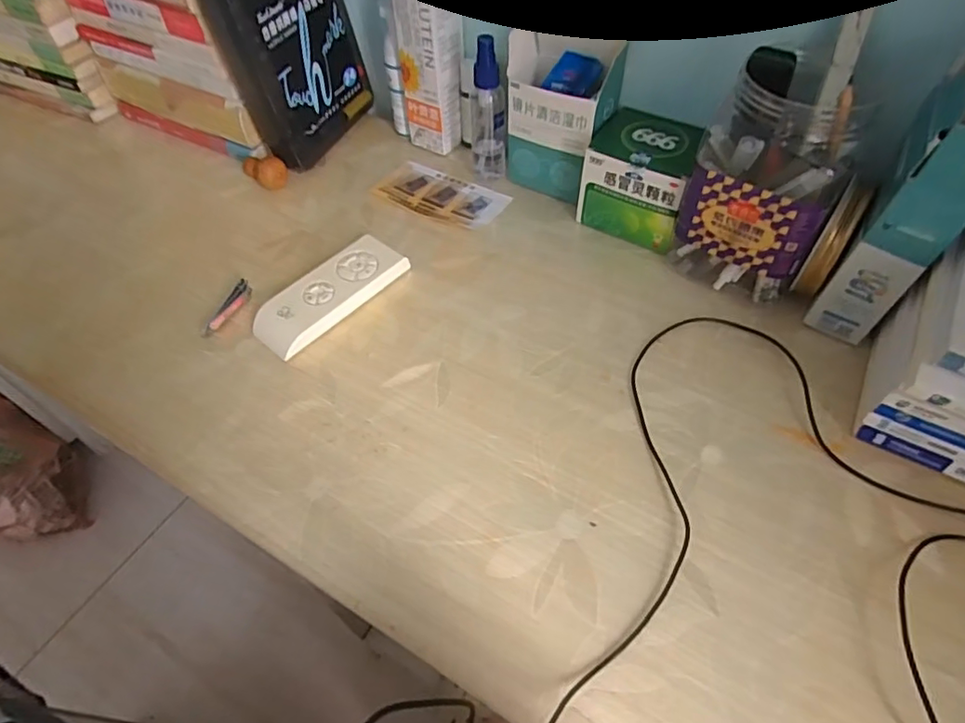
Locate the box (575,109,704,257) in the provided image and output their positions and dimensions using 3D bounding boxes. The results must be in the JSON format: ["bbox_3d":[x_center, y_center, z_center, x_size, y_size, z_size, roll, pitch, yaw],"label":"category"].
[{"bbox_3d":[0.134,-0.158,0.485,0.086,0.083,0.086,19,56,16],"label":"box"}]

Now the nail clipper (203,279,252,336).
[{"bbox_3d":[-0.203,-0.042,0.451,0.011,0.012,0.054,19,56,16],"label":"nail clipper"}]

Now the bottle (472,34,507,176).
[{"bbox_3d":[0.006,-0.230,0.515,0.030,0.126,0.031,-2,53,1],"label":"bottle"}]

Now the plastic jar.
[{"bbox_3d":[0.209,-0.128,0.413,0.095,0.156,0.081,31,60,23],"label":"plastic jar"}]

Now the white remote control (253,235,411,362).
[{"bbox_3d":[-0.123,-0.055,0.457,0.048,0.022,0.126,35,62,25],"label":"white remote control"}]

